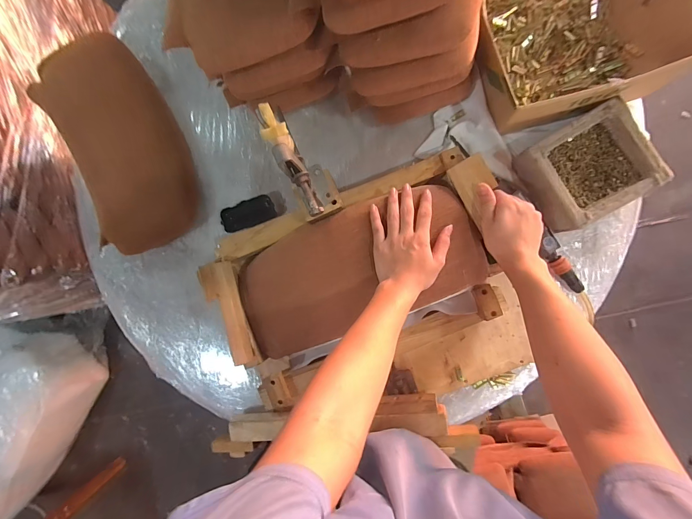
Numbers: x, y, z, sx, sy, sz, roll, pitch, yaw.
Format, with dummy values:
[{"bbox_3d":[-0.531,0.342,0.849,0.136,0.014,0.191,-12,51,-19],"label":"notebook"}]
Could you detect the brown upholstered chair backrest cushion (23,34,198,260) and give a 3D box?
[{"bbox_3d":[-0.445,-0.227,0.619,0.204,0.082,0.401,-22,87,5],"label":"brown upholstered chair backrest cushion"}]

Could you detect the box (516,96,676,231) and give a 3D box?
[{"bbox_3d":[0.418,-0.156,0.543,0.180,0.069,0.165,-32,86,5],"label":"box"}]

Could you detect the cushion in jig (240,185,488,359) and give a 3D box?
[{"bbox_3d":[0.023,0.008,0.523,0.399,0.041,0.200,-19,87,1],"label":"cushion in jig"}]

